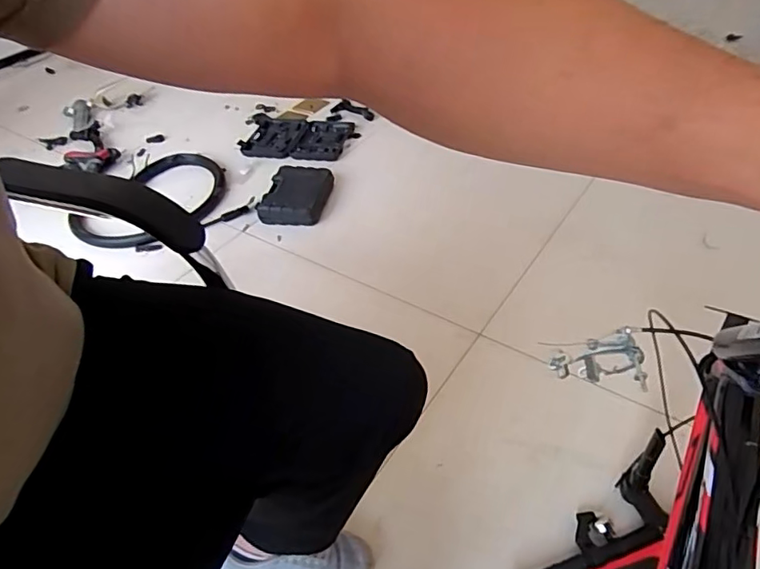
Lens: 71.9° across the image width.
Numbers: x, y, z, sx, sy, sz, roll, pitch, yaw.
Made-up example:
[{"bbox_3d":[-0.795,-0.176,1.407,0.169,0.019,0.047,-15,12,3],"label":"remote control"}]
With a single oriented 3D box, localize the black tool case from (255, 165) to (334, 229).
[{"bbox_3d":[-0.256,-0.277,1.638,0.194,0.077,0.241,2,44,10],"label":"black tool case"}]

